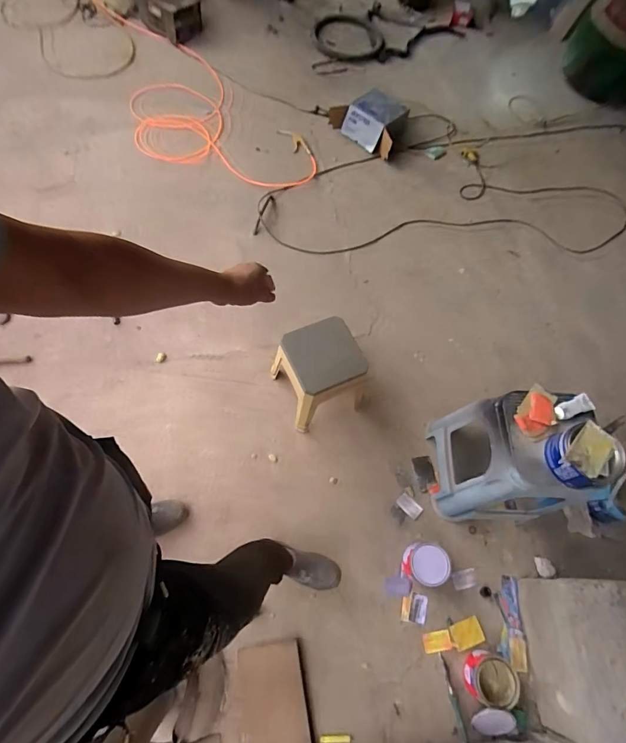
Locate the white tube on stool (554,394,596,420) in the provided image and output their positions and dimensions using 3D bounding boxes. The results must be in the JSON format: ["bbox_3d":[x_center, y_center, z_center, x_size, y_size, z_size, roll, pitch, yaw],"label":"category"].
[{"bbox_3d":[0.746,0.100,1.131,0.125,0.028,0.046,-15,68,-13],"label":"white tube on stool"}]

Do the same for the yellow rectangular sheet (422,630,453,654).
[{"bbox_3d":[0.397,0.866,1.272,0.089,0.005,0.055,-4,65,-8],"label":"yellow rectangular sheet"}]

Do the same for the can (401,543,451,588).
[{"bbox_3d":[0.371,0.637,1.318,0.130,0.112,0.119,3,65,-5],"label":"can"}]

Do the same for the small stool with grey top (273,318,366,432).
[{"bbox_3d":[0.024,0.008,1.439,0.250,0.282,0.280,-20,69,-15],"label":"small stool with grey top"}]

